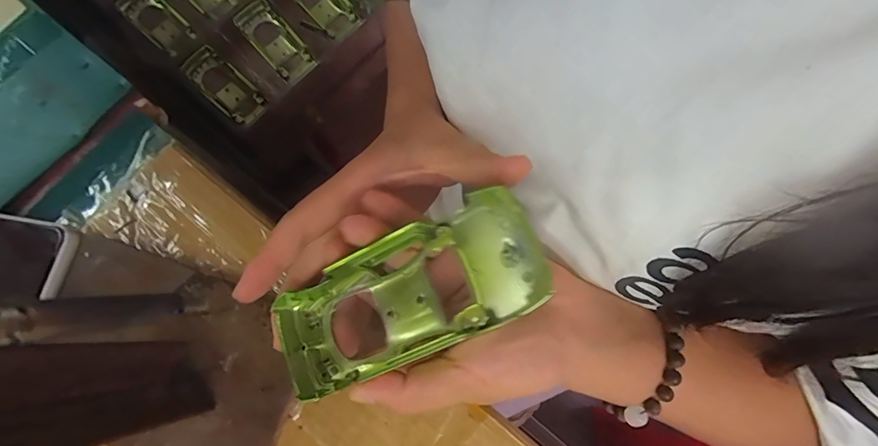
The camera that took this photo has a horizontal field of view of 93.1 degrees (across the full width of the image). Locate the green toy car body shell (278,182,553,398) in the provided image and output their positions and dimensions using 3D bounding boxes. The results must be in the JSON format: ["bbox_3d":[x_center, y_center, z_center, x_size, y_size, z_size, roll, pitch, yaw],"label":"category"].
[{"bbox_3d":[-0.019,0.034,0.193,0.136,0.032,0.057,-27,73,18],"label":"green toy car body shell"}]

